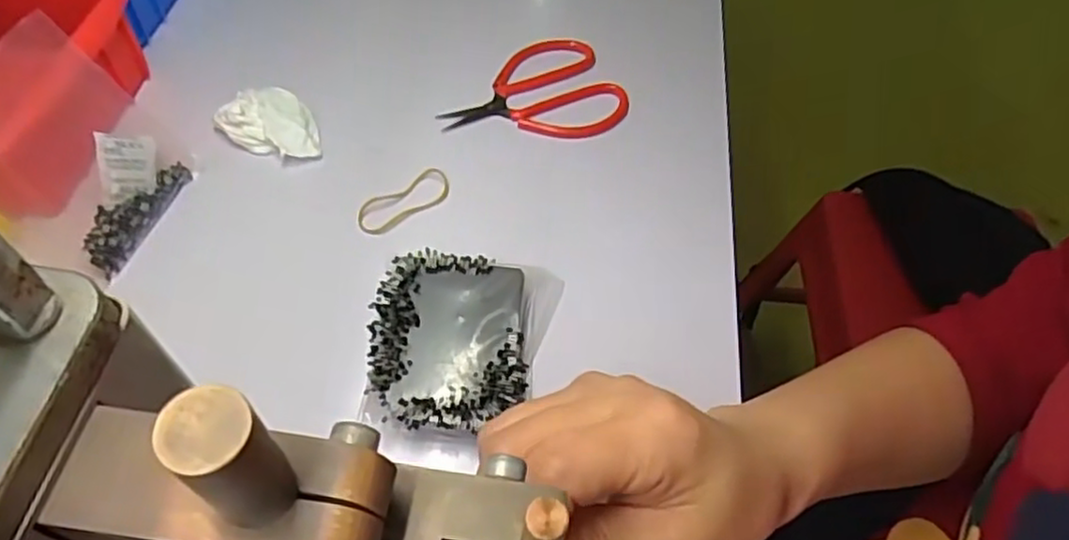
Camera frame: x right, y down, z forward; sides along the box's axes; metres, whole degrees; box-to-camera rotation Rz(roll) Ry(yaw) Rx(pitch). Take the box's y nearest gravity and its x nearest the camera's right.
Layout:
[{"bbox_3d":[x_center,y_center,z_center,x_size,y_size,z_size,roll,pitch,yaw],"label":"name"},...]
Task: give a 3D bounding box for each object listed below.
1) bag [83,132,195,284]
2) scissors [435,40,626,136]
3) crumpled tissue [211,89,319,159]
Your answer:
[{"bbox_3d":[-0.211,-0.037,0.356,0.029,0.036,0.072,13,57,4],"label":"bag"},{"bbox_3d":[-0.003,-0.107,0.435,0.109,0.009,0.079,-22,61,-18],"label":"scissors"},{"bbox_3d":[-0.150,-0.085,0.401,0.059,0.019,0.038,22,58,10],"label":"crumpled tissue"}]

